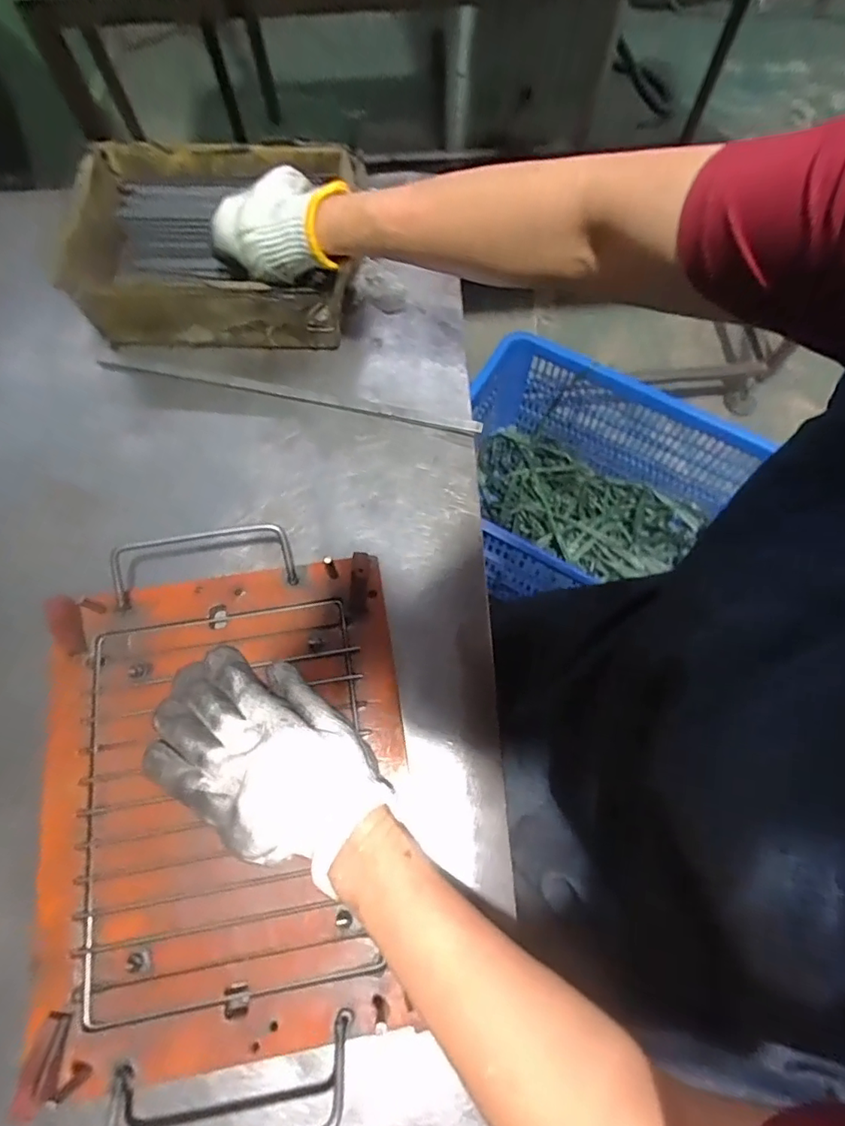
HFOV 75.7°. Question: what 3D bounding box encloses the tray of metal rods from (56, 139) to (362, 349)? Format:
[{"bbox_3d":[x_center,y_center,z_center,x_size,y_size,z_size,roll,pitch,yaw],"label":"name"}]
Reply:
[{"bbox_3d":[-0.187,-0.292,0.498,0.230,0.074,0.171,3,70,-1],"label":"tray of metal rods"}]

